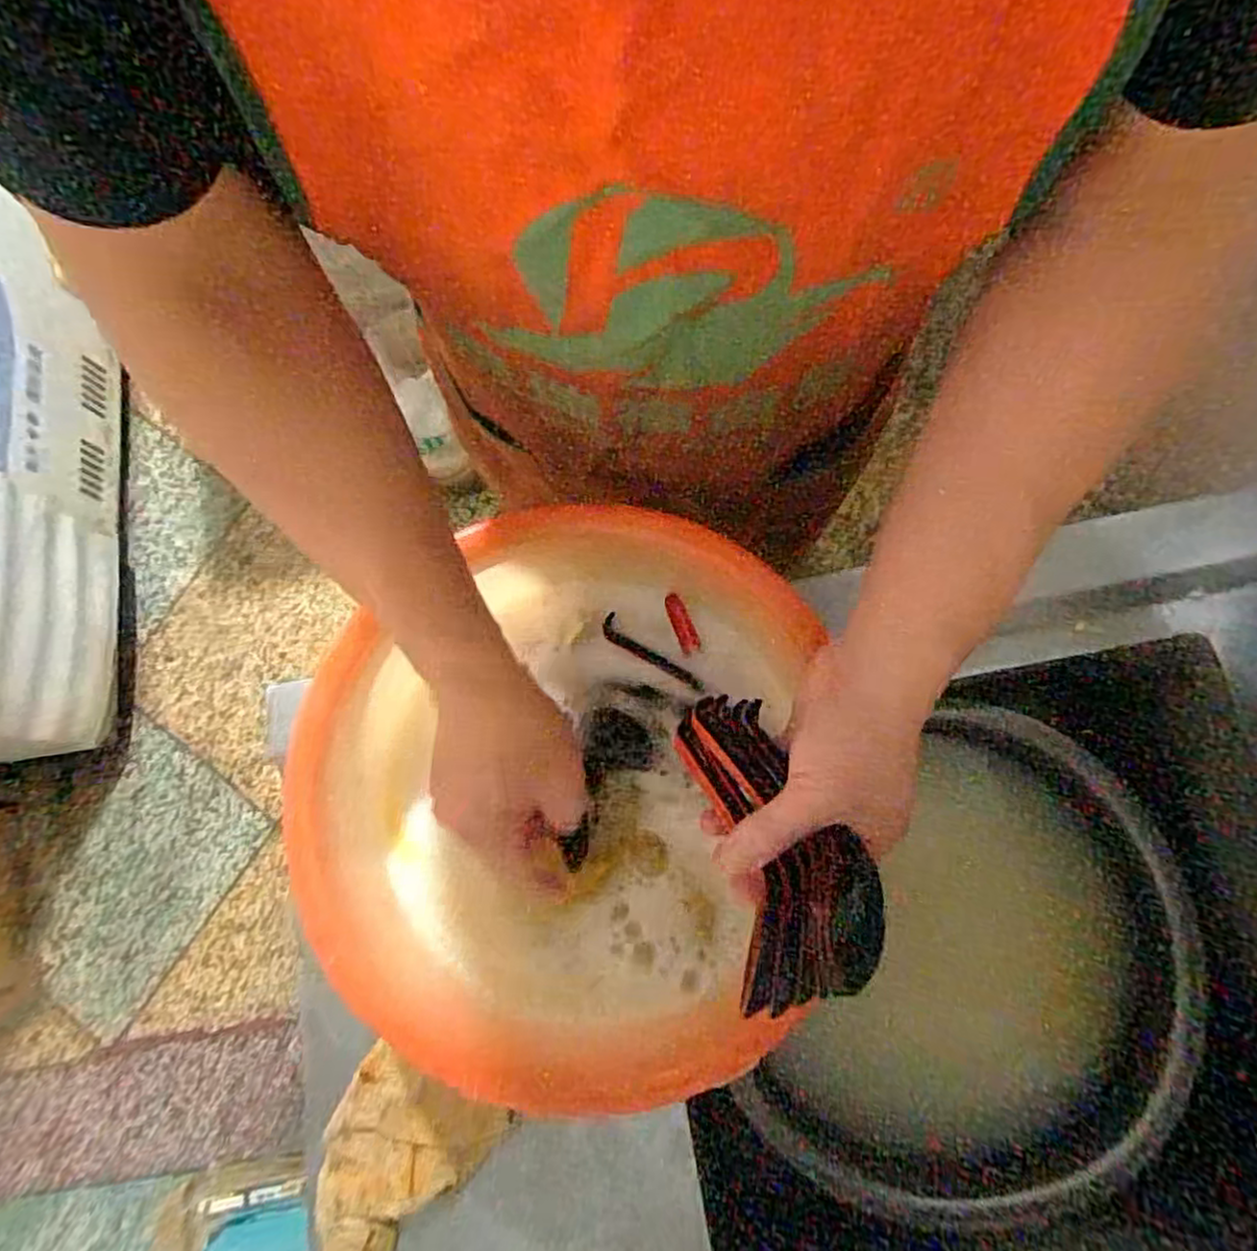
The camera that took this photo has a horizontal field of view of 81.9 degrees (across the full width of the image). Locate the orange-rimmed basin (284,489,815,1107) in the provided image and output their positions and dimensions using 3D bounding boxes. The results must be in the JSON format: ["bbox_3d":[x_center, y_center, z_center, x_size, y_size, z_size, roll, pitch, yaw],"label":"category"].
[{"bbox_3d":[-0.048,0.107,0.457,0.304,0.099,0.372,6,78,5],"label":"orange-rimmed basin"}]

